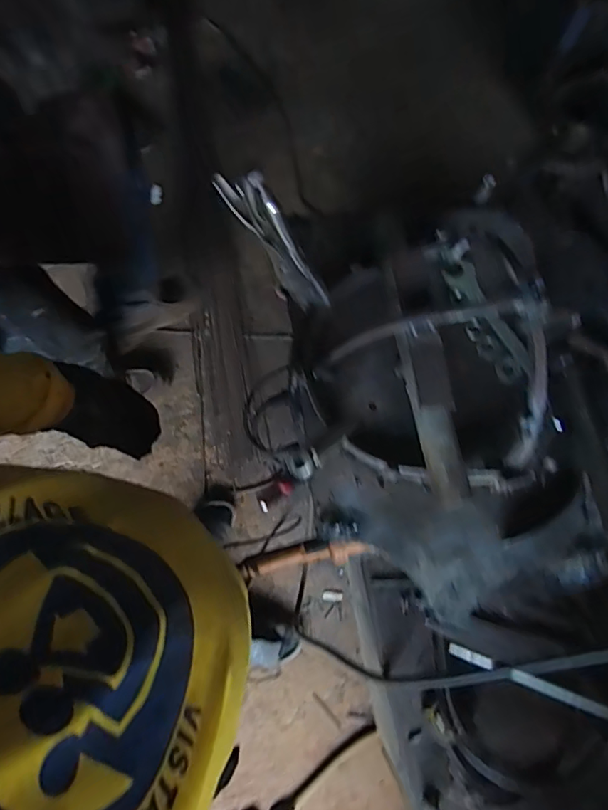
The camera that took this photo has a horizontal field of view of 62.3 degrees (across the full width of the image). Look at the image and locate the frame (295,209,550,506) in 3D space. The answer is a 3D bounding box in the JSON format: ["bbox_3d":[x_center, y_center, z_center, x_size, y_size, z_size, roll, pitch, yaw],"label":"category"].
[{"bbox_3d":[0.118,-0.018,0.438,0.185,0.141,0.211,-25,75,-7],"label":"frame"}]

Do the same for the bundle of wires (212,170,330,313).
[{"bbox_3d":[-0.019,-0.129,0.426,0.049,0.170,0.015,19,73,30],"label":"bundle of wires"}]

